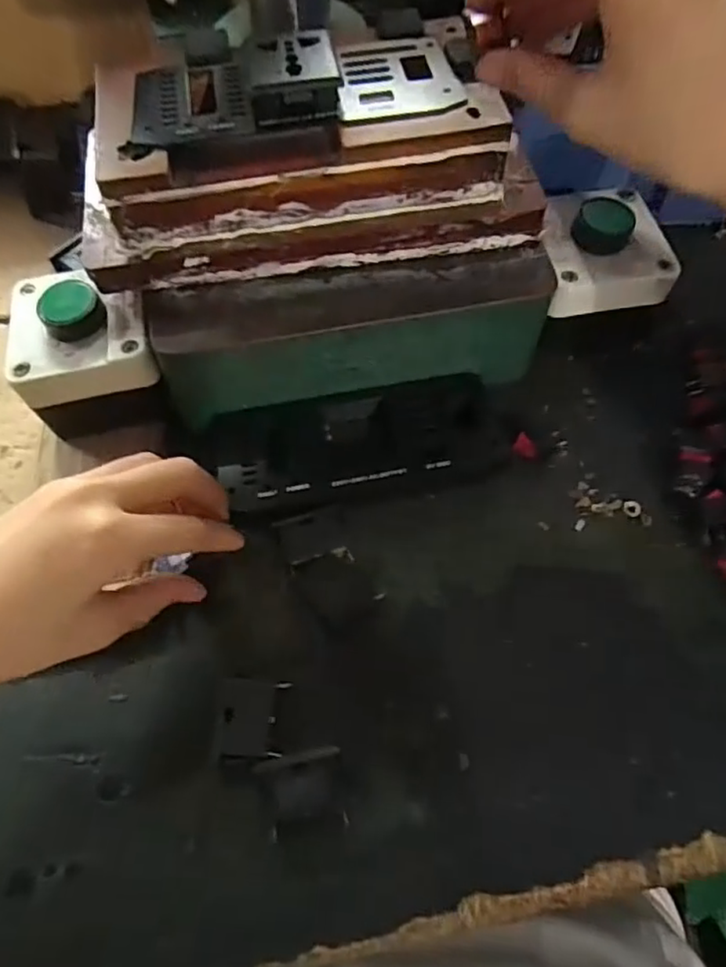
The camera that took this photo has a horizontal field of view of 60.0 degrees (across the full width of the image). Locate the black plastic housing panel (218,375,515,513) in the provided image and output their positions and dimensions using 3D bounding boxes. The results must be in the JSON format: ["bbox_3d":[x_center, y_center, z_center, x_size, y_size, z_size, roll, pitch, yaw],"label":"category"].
[{"bbox_3d":[0.002,-0.019,0.320,0.143,0.011,0.054,-15,65,-9],"label":"black plastic housing panel"}]

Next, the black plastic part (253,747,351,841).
[{"bbox_3d":[-0.024,0.124,0.252,0.032,0.009,0.027,-8,65,-3],"label":"black plastic part"}]

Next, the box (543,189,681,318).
[{"bbox_3d":[0.124,-0.124,0.324,0.063,0.032,0.061,-8,65,-3],"label":"box"}]

